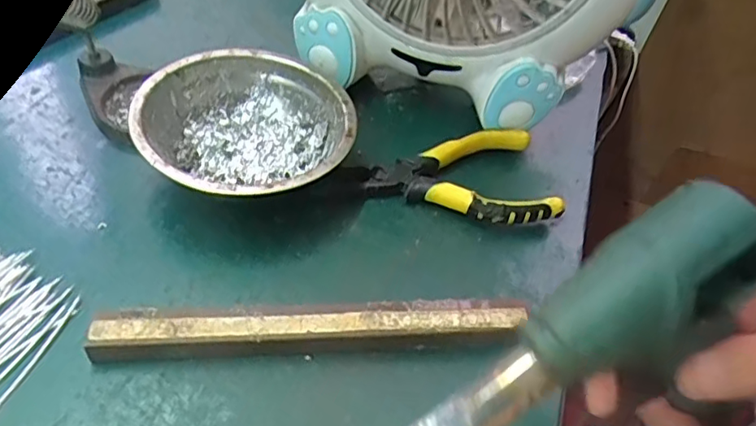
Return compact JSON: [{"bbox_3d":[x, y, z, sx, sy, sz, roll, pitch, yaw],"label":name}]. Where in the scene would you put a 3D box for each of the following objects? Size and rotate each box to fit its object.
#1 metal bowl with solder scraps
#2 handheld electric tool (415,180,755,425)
[{"bbox_3d":[-0.079,-0.046,0.350,0.122,0.050,0.120,1,47,-1],"label":"metal bowl with solder scraps"},{"bbox_3d":[0.057,0.056,0.196,0.171,0.033,0.042,-36,55,-1],"label":"handheld electric tool"}]

